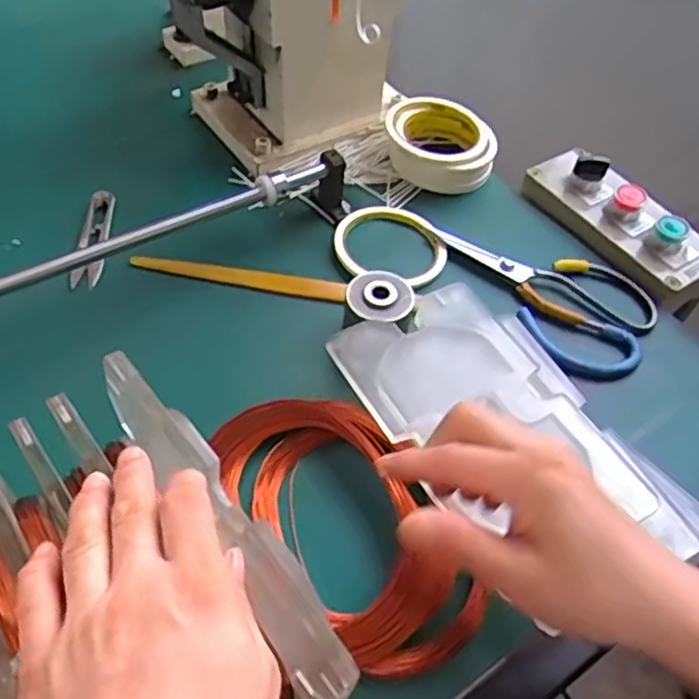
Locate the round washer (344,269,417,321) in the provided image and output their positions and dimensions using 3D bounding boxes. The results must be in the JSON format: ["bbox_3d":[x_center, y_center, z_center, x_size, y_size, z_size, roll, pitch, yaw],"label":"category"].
[{"bbox_3d":[0.022,-0.038,0.467,0.045,0.007,0.043,2,52,-3],"label":"round washer"}]

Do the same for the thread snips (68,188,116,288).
[{"bbox_3d":[-0.204,-0.091,0.535,0.023,0.009,0.101,0,52,-4],"label":"thread snips"}]

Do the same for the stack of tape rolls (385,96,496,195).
[{"bbox_3d":[0.083,-0.189,0.617,0.097,0.041,0.097,12,52,5],"label":"stack of tape rolls"}]

